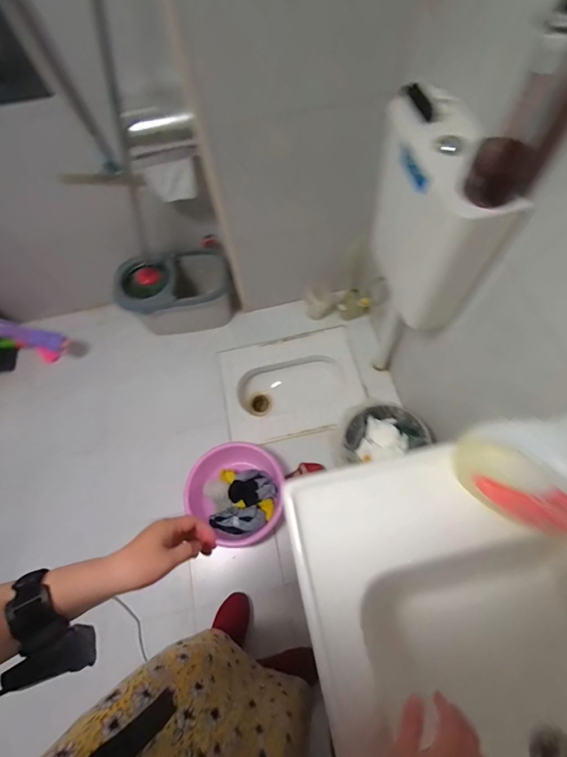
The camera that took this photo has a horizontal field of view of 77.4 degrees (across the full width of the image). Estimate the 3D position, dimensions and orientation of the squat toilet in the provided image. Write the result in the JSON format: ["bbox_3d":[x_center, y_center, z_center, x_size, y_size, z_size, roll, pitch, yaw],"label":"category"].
[{"bbox_3d":[0.034,0.049,1.553,0.588,0.153,0.428,-12,67,-2],"label":"squat toilet"}]

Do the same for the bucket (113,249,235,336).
[{"bbox_3d":[-0.473,-0.366,1.537,0.487,0.268,0.261,-11,67,-1],"label":"bucket"}]

